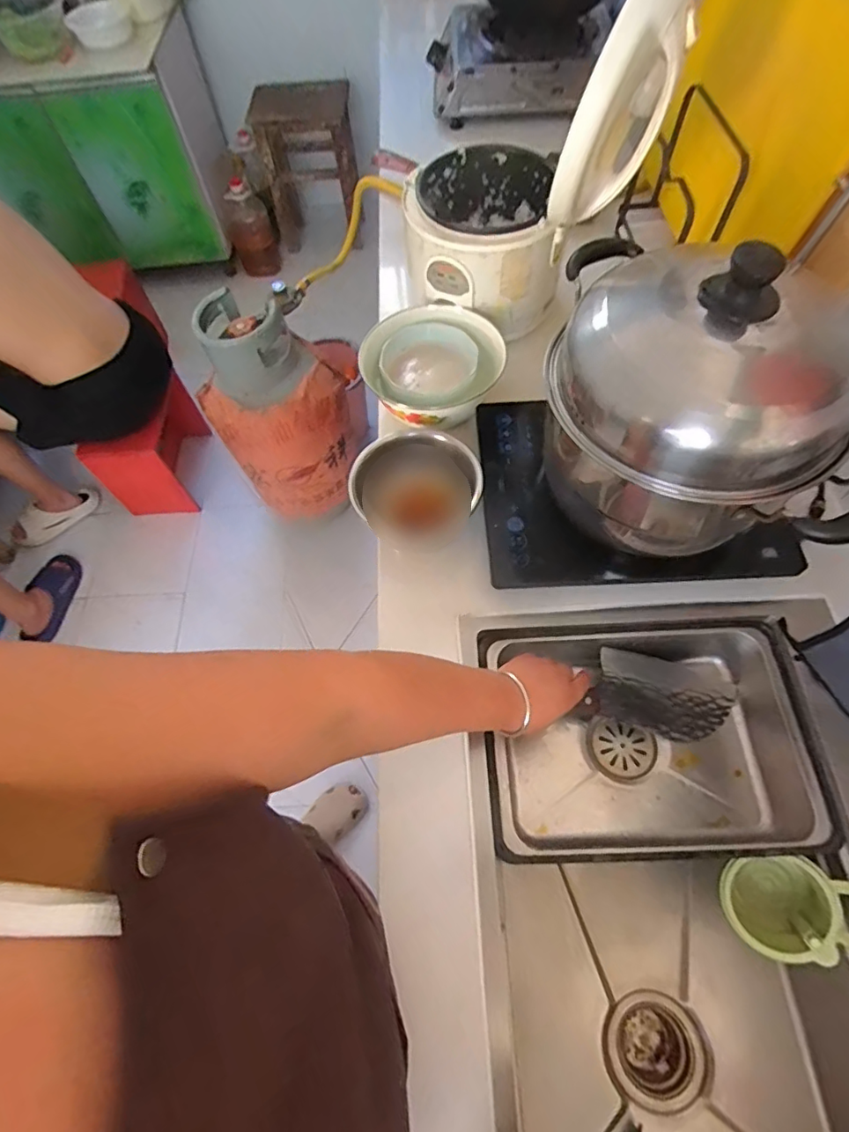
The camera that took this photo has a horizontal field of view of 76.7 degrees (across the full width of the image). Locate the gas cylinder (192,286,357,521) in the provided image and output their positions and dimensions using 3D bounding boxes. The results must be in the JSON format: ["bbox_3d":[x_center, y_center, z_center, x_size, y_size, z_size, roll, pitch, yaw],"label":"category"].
[{"bbox_3d":[-0.357,-0.360,1.371,0.301,0.568,0.296,-31,65,-12],"label":"gas cylinder"}]

